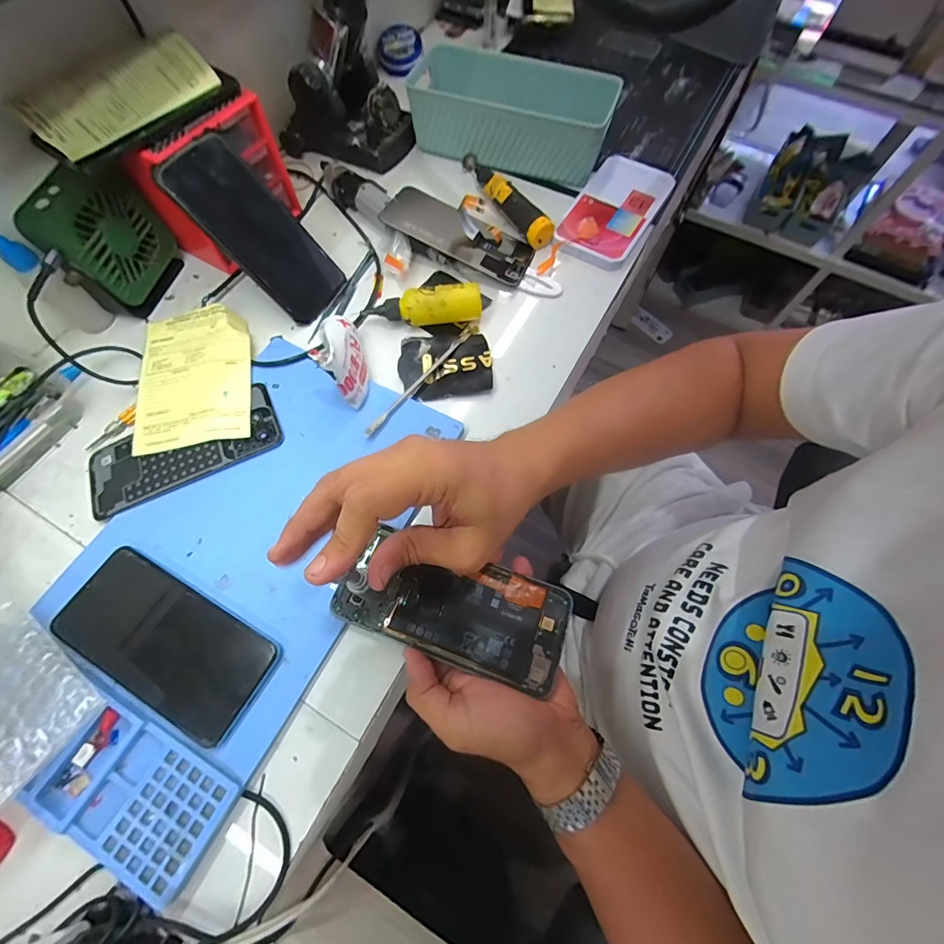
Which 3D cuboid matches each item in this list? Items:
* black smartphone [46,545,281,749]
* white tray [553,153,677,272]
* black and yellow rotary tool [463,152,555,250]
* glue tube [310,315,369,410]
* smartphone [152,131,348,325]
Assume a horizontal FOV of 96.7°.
[{"bbox_3d":[-0.226,0.125,0.312,0.156,0.014,0.075,27,69,10],"label":"black smartphone"},{"bbox_3d":[0.168,-0.315,0.493,0.095,0.015,0.167,27,69,10],"label":"white tray"},{"bbox_3d":[0.040,-0.332,0.496,0.027,0.025,0.171,-28,71,-12],"label":"black and yellow rotary tool"},{"bbox_3d":[-0.118,-0.108,0.385,0.035,0.064,0.088,-4,67,-3],"label":"glue tube"},{"bbox_3d":[-0.207,-0.233,0.413,0.162,0.015,0.077,45,66,-31],"label":"smartphone"}]

